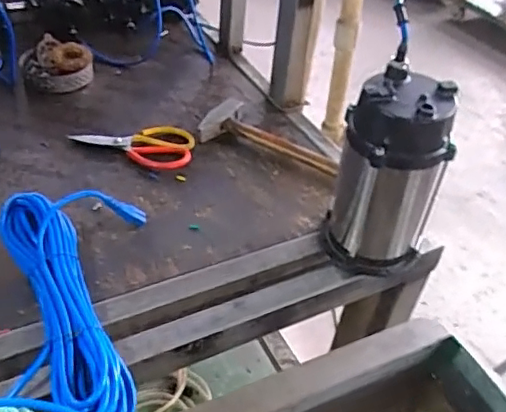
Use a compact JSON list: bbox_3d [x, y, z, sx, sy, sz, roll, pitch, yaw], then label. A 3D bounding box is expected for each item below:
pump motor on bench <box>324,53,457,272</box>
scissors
[{"bbox_3d":[0.175,-0.035,0.740,0.113,0.253,0.103,-7,43,-15],"label":"pump motor on bench"},{"bbox_3d":[-0.207,-0.106,0.968,0.208,0.017,0.103,5,42,-2],"label":"scissors"}]

